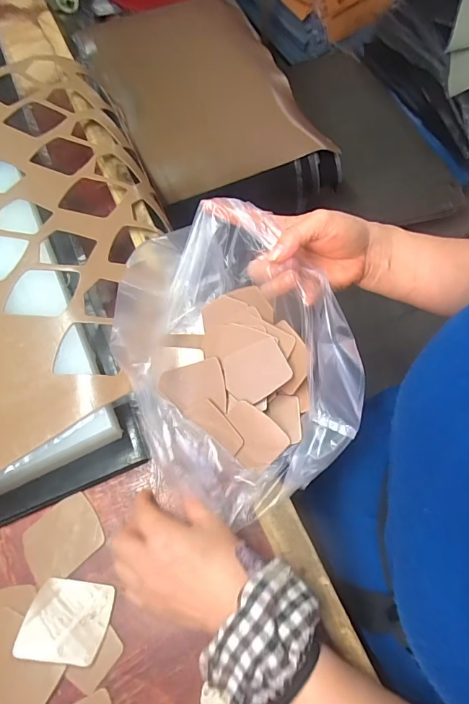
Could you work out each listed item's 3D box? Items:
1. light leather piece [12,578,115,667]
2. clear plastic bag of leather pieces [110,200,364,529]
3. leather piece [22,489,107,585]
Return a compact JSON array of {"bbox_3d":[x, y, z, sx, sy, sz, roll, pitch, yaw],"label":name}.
[{"bbox_3d":[-0.140,0.224,0.336,0.067,0.004,0.057,9,61,-3],"label":"light leather piece"},{"bbox_3d":[-0.008,0.001,0.360,0.186,0.094,0.254,-22,67,-8],"label":"clear plastic bag of leather pieces"},{"bbox_3d":[-0.158,0.171,0.369,0.068,0.005,0.056,-37,70,-14],"label":"leather piece"}]

